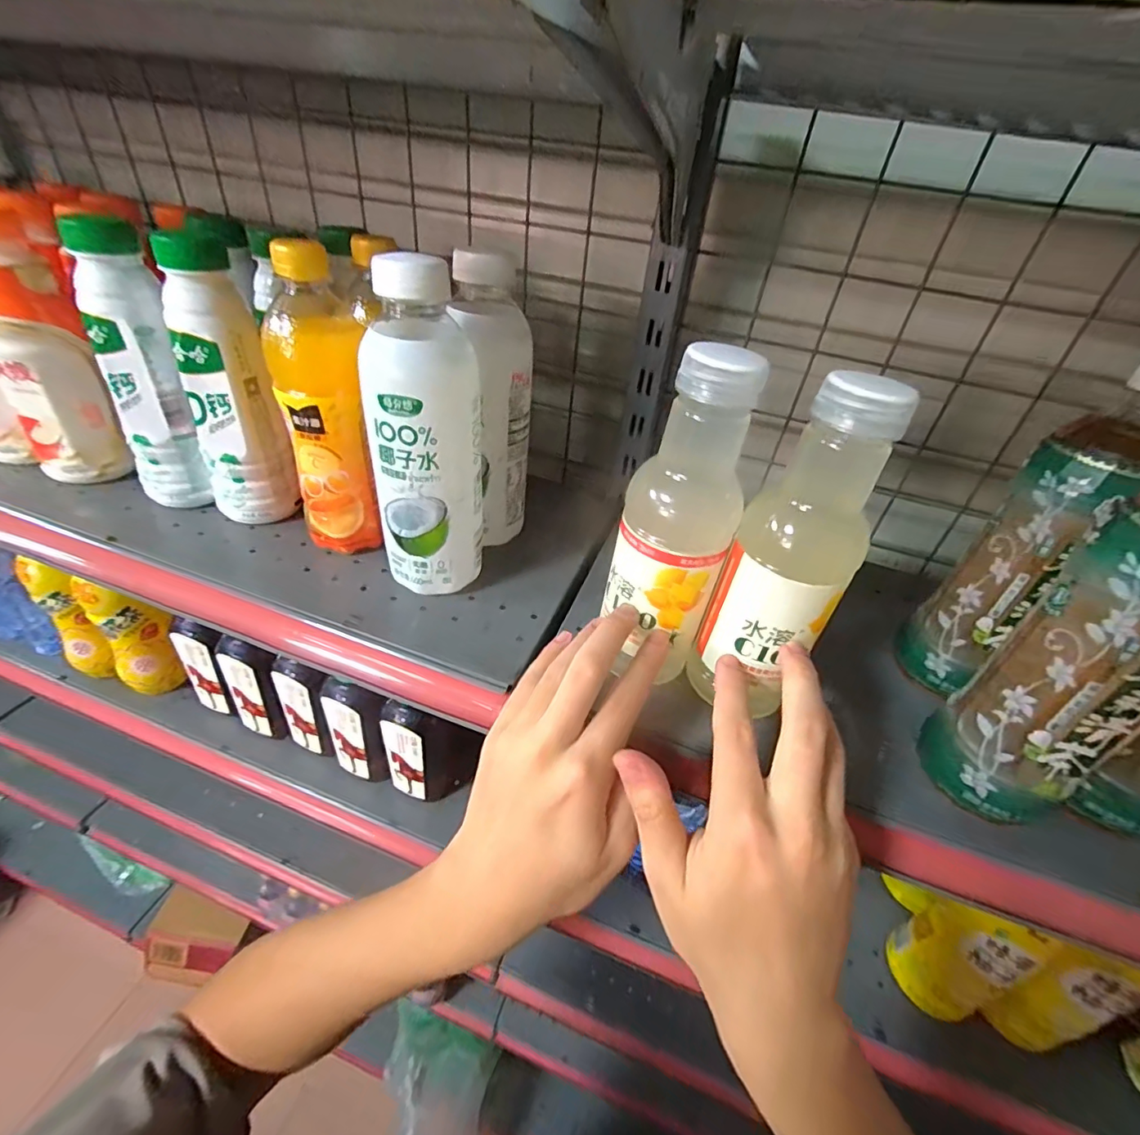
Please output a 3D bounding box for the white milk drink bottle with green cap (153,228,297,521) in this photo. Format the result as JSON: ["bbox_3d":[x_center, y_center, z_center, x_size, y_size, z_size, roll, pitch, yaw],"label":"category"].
[{"bbox_3d":[-0.251,-0.127,0.378,0.053,0.190,0.052,-19,44,-31],"label":"white milk drink bottle with green cap"}]

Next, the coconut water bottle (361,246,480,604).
[{"bbox_3d":[-0.091,-0.076,0.328,0.063,0.198,0.059,20,38,16],"label":"coconut water bottle"}]

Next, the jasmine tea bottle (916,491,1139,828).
[{"bbox_3d":[0.252,0.035,0.235,0.065,0.206,0.060,-11,41,-24],"label":"jasmine tea bottle"}]

